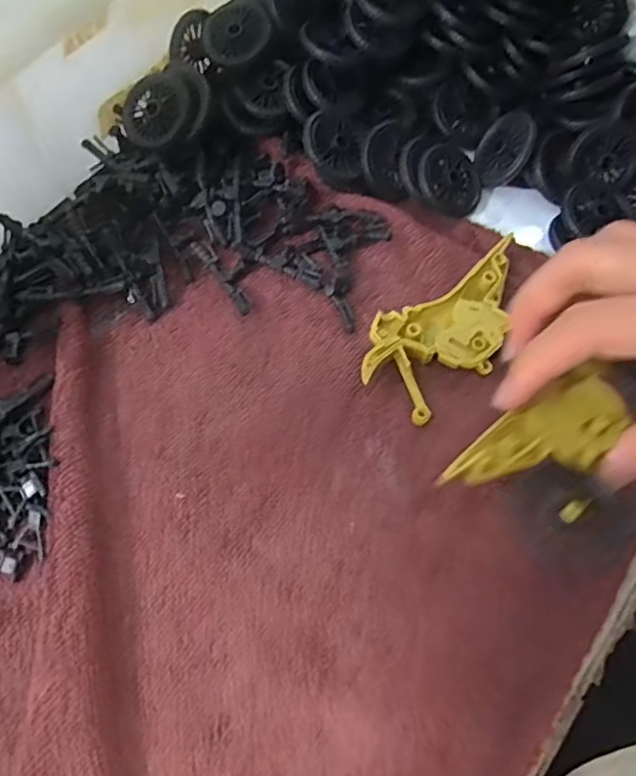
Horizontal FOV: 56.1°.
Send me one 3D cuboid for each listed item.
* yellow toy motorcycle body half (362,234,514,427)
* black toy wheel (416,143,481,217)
[{"bbox_3d":[0.065,-0.027,0.282,0.098,0.013,0.049,-35,71,-14],"label":"yellow toy motorcycle body half"},{"bbox_3d":[0.070,-0.109,0.316,0.038,0.005,0.038,27,75,-24],"label":"black toy wheel"}]

